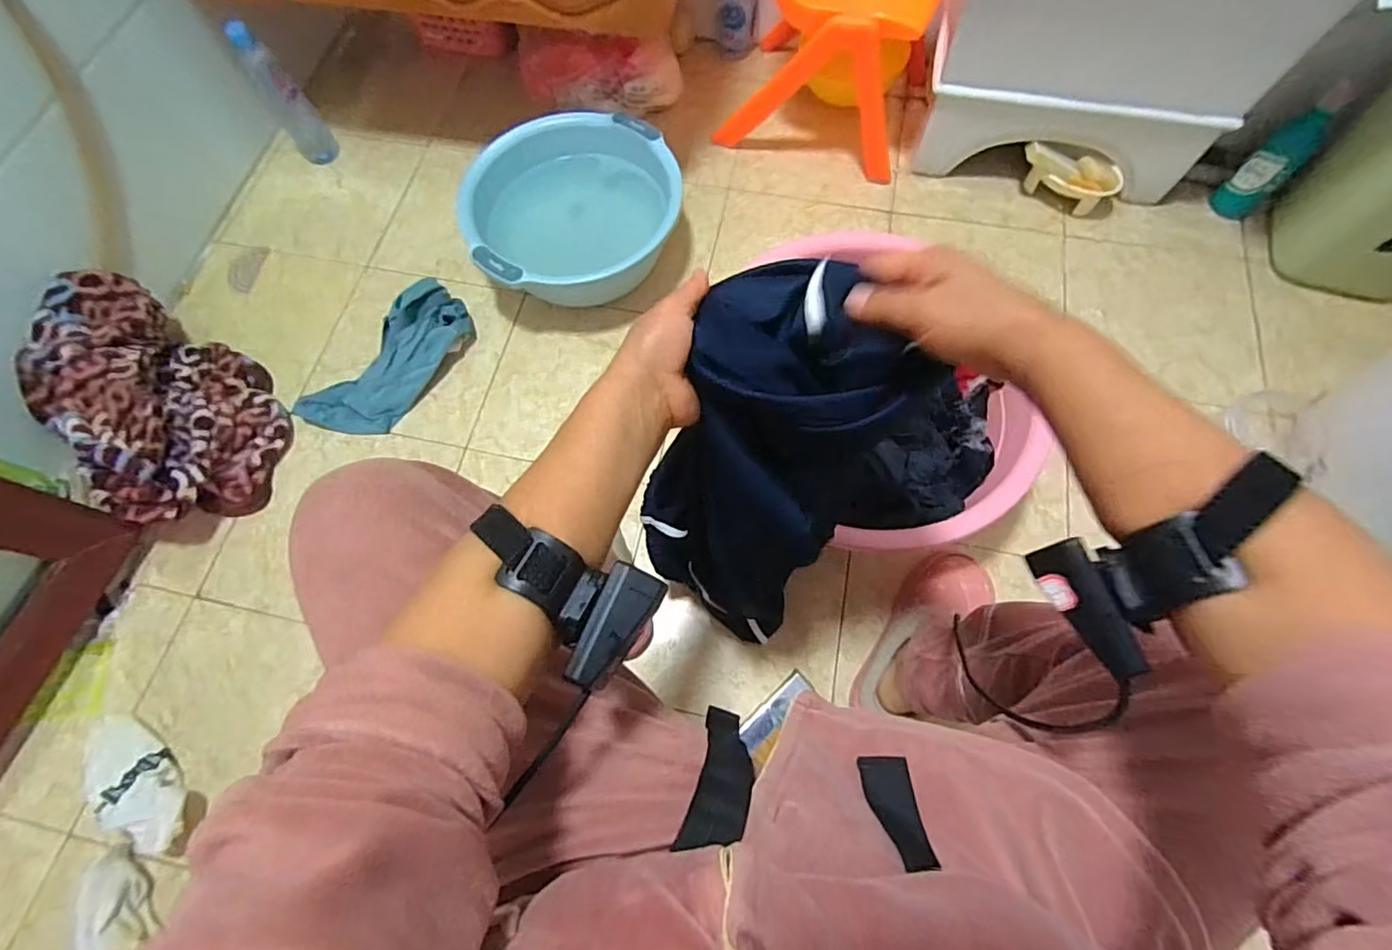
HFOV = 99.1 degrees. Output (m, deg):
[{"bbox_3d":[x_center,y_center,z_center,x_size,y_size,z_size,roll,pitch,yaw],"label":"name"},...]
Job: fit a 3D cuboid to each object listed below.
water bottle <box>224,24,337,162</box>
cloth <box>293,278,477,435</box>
[{"bbox_3d":[-0.775,-0.710,1.116,0.069,0.240,0.061,-37,71,-12],"label":"water bottle"},{"bbox_3d":[-0.515,-0.191,0.993,0.164,0.061,0.322,39,74,16],"label":"cloth"}]

